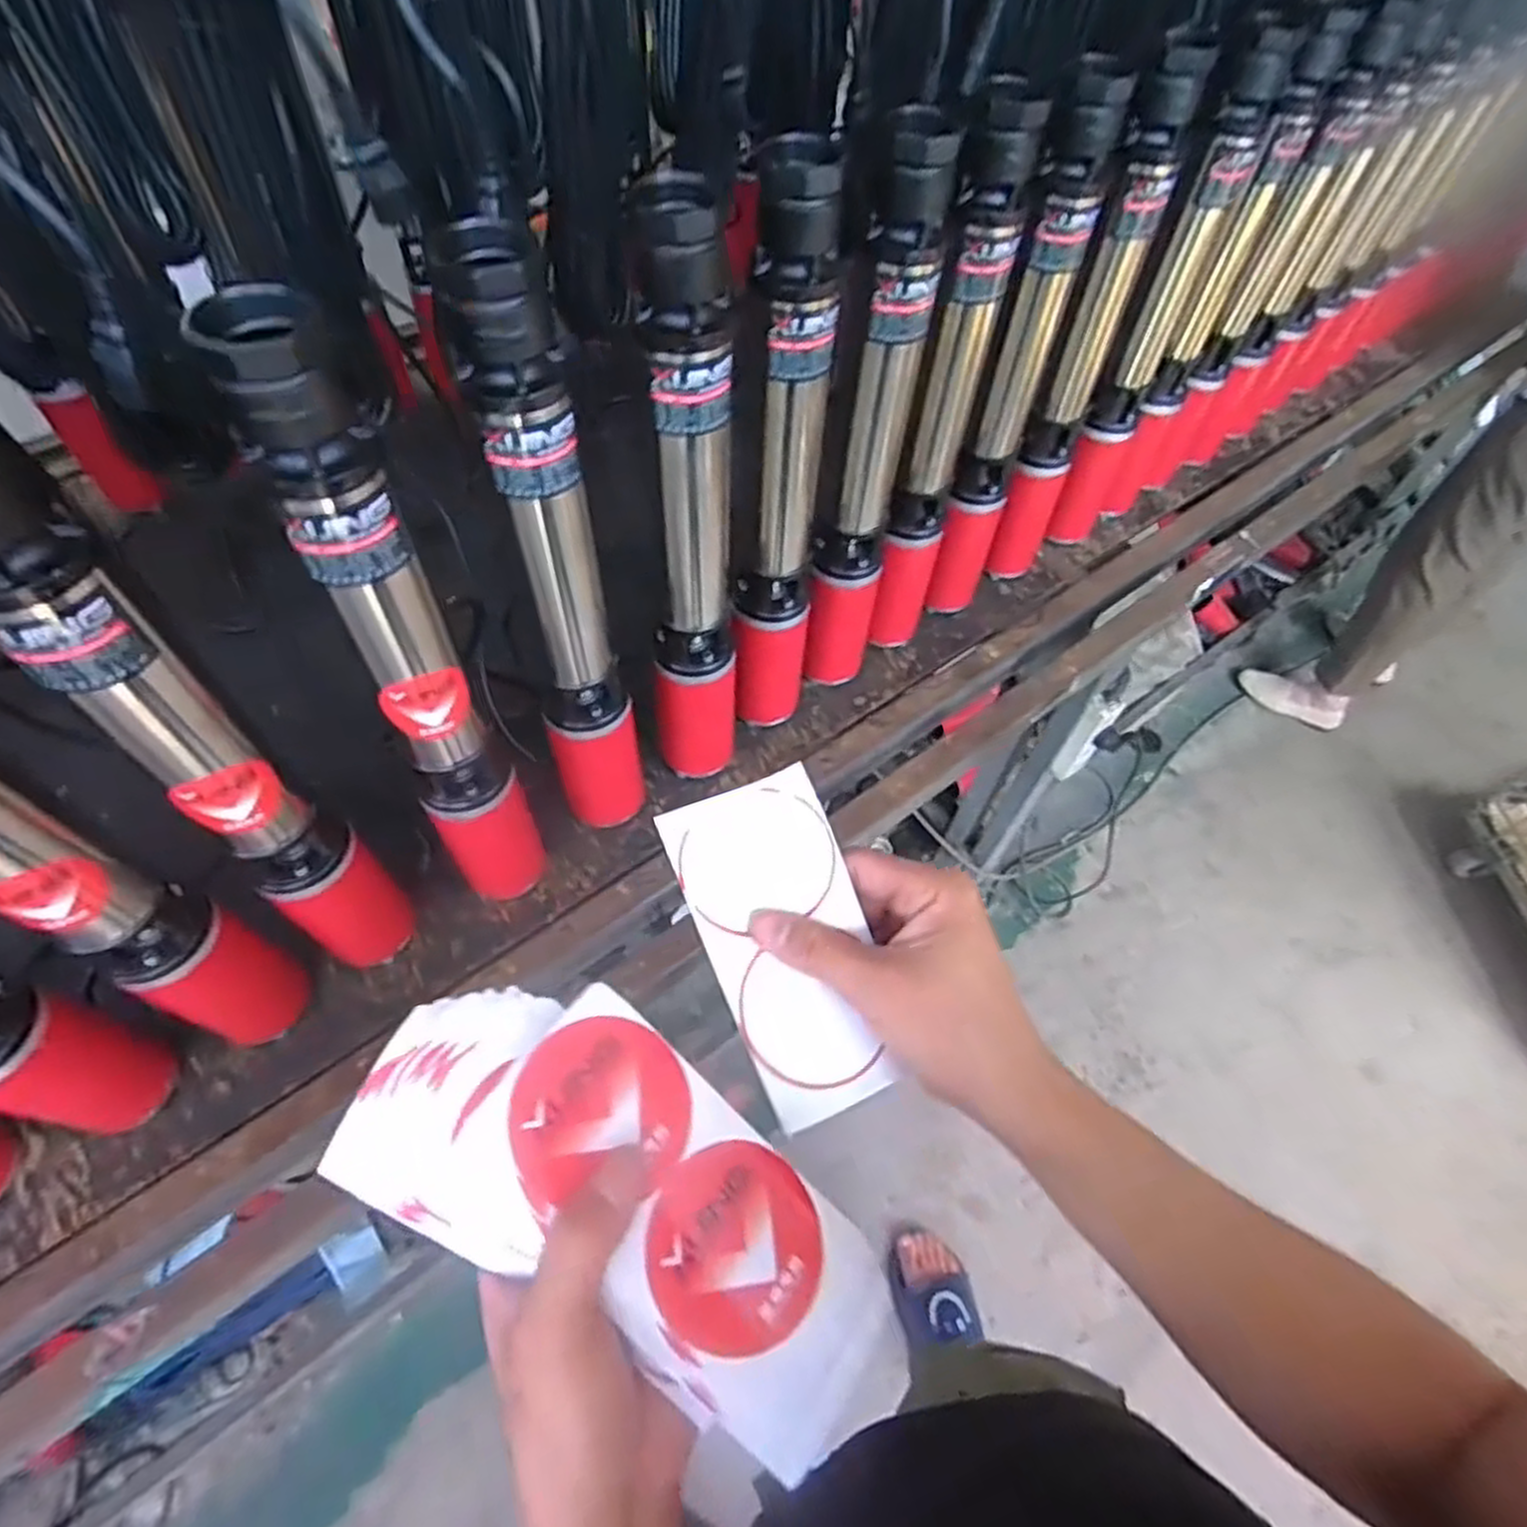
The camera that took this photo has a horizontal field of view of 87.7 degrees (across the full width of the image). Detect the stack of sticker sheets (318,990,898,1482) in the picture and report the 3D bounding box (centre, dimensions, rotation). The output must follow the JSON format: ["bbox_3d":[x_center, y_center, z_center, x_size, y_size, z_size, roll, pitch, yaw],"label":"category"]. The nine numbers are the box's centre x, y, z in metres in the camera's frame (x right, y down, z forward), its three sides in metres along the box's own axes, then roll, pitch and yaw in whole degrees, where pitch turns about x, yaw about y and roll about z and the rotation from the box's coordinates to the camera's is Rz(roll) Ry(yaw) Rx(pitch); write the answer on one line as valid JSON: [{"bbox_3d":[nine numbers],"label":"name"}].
[{"bbox_3d":[-0.047,0.162,0.300,0.219,0.041,0.097,32,60,5],"label":"stack of sticker sheets"}]

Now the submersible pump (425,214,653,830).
[{"bbox_3d":[-0.144,-0.109,0.605,0.083,0.512,0.067,-13,59,-12],"label":"submersible pump"}]

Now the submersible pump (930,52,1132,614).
[{"bbox_3d":[0.245,-0.358,0.801,0.075,0.529,0.072,21,58,9],"label":"submersible pump"}]

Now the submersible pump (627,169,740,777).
[{"bbox_3d":[-0.055,-0.166,0.640,0.071,0.499,0.069,5,57,-1],"label":"submersible pump"}]

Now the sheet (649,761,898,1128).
[{"bbox_3d":[0.011,0.078,0.340,0.066,0.011,0.141,-22,86,-3],"label":"sheet"}]

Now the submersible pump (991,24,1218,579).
[{"bbox_3d":[0.334,-0.413,0.839,0.071,0.520,0.082,26,59,12],"label":"submersible pump"}]

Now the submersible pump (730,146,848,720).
[{"bbox_3d":[0.020,-0.218,0.689,0.075,0.518,0.082,13,57,4],"label":"submersible pump"}]

